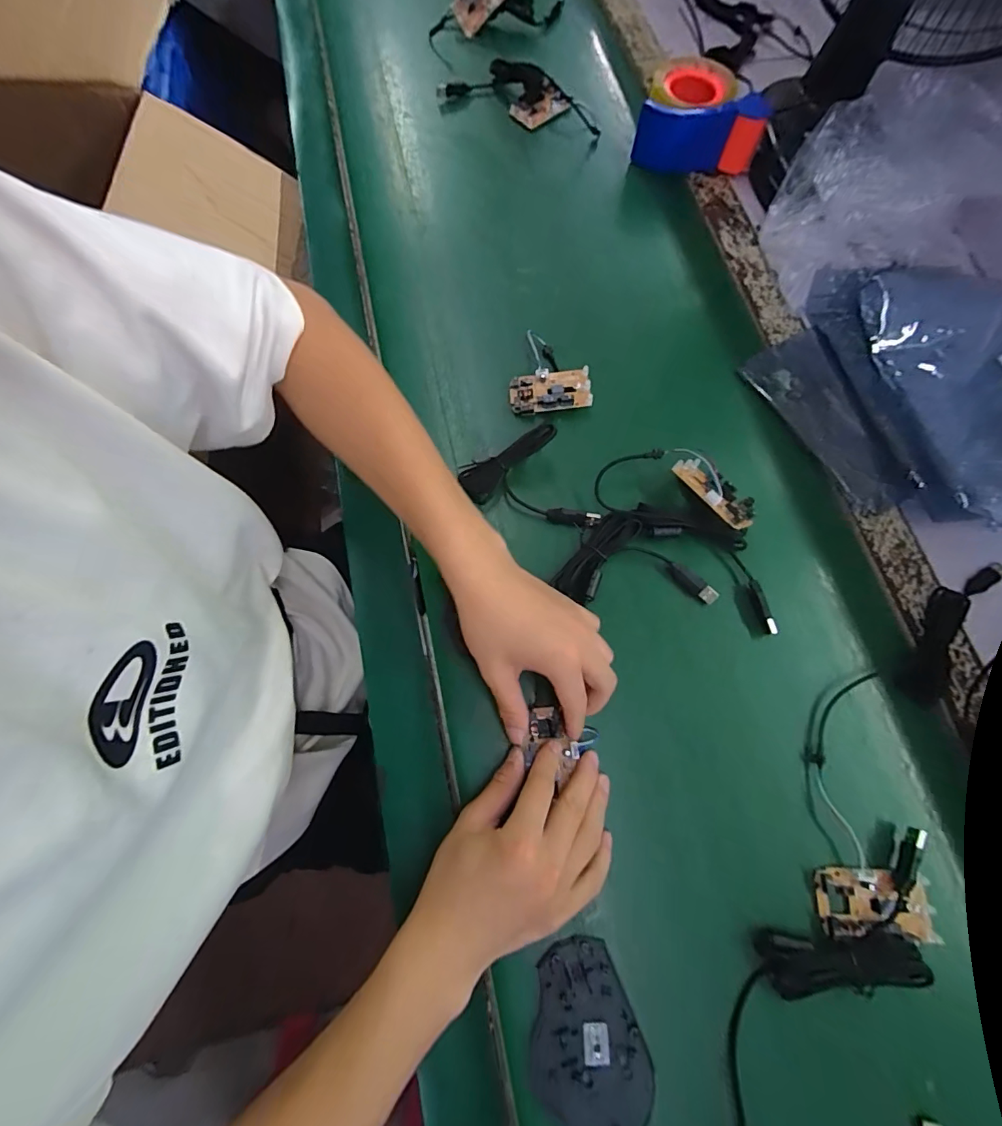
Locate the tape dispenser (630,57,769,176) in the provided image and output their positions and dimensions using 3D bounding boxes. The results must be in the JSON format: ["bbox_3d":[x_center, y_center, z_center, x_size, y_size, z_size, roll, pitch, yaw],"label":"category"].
[{"bbox_3d":[0.240,-0.542,0.578,0.145,0.067,0.145,10,72,4],"label":"tape dispenser"}]

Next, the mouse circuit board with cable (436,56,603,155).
[{"bbox_3d":[0.032,-0.597,0.605,0.210,0.034,0.069,23,73,8],"label":"mouse circuit board with cable"}]

